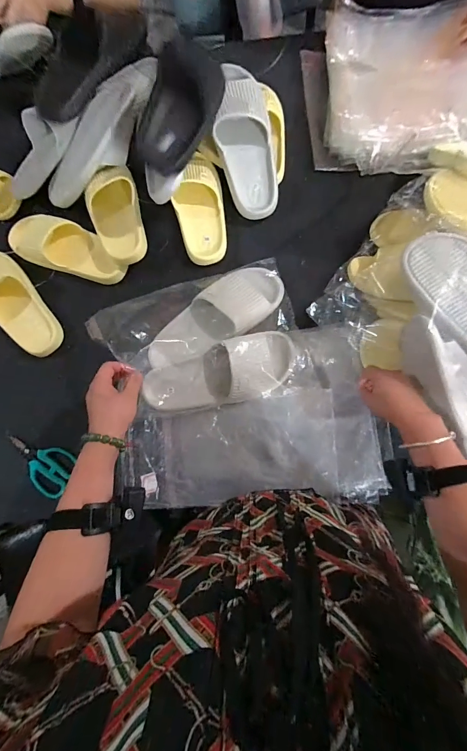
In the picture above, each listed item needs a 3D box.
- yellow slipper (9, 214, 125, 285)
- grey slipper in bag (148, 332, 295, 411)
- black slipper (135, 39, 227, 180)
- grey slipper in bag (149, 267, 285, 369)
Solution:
[{"bbox_3d":[-0.338,-0.256,0.671,0.249,0.063,0.099,17,83,7],"label":"yellow slipper"},{"bbox_3d":[-0.023,-0.003,0.585,0.268,0.081,0.097,-14,81,2],"label":"grey slipper in bag"},{"bbox_3d":[-0.093,-0.467,0.577,0.114,0.081,0.244,25,72,-27],"label":"black slipper"},{"bbox_3d":[-0.036,-0.108,0.616,0.278,0.052,0.102,-33,81,-1],"label":"grey slipper in bag"}]

